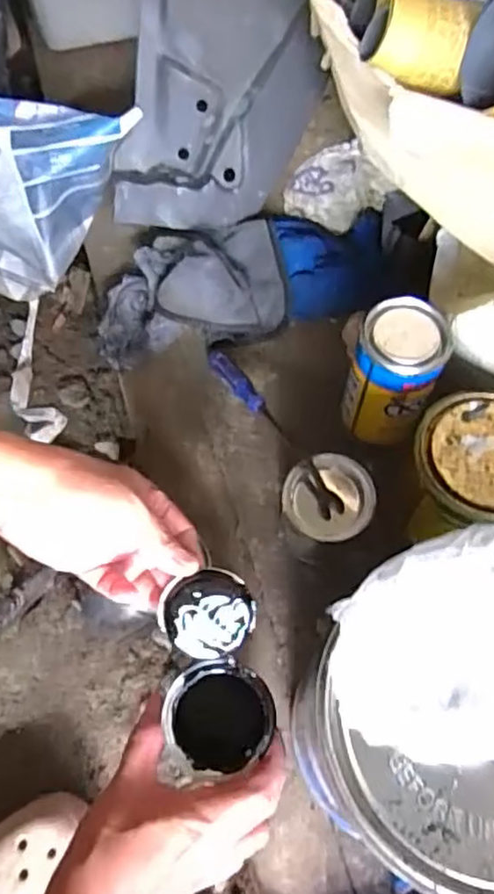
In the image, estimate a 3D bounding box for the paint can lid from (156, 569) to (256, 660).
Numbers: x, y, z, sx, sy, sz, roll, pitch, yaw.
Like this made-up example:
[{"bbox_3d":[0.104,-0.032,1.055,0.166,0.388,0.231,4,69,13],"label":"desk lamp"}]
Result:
[{"bbox_3d":[-0.024,0.107,0.417,0.057,0.008,0.055,0,94,-7],"label":"paint can lid"}]

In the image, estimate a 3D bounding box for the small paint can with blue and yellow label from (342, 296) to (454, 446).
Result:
[{"bbox_3d":[0.124,-0.061,0.557,0.068,0.118,0.074,0,64,0],"label":"small paint can with blue and yellow label"}]

